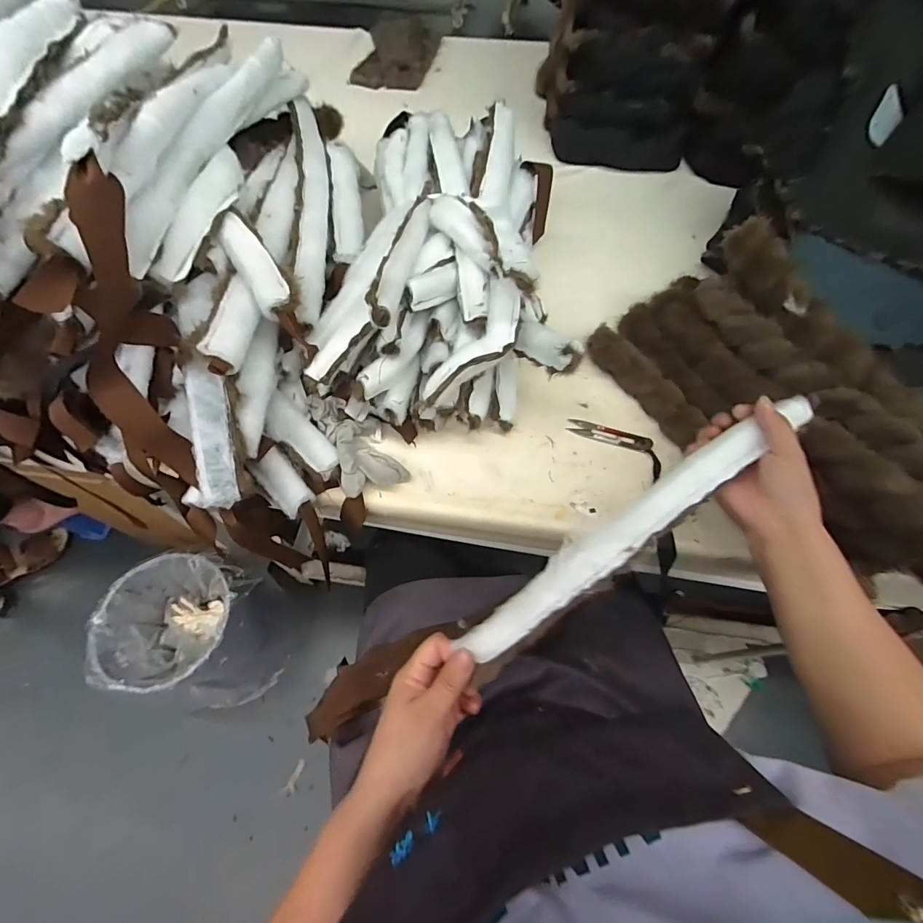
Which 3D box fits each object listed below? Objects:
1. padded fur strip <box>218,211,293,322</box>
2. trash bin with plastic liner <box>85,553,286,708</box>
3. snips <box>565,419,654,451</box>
[{"bbox_3d":[-0.205,-0.196,0.428,0.035,0.022,0.115,-30,81,-15],"label":"padded fur strip"},{"bbox_3d":[-0.587,0.385,0.976,0.281,0.276,0.261,6,62,4],"label":"trash bin with plastic liner"},{"bbox_3d":[0.177,-0.032,0.518,0.097,0.007,0.026,20,63,11],"label":"snips"}]

